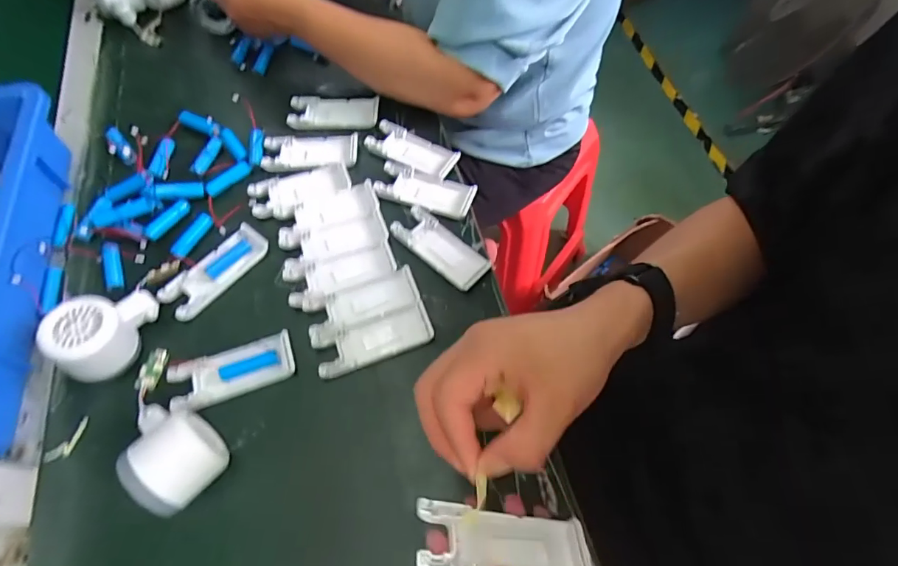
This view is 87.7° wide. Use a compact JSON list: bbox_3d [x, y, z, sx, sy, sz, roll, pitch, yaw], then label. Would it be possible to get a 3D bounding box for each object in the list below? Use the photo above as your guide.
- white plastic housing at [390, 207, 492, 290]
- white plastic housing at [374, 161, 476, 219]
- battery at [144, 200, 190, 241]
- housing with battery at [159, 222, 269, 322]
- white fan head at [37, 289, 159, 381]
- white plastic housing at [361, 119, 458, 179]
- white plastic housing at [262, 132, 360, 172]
[{"bbox_3d":[-0.009,-0.036,0.462,0.104,0.006,0.040,38,70,21],"label":"white plastic housing"},{"bbox_3d":[-0.025,-0.097,0.497,0.103,0.018,0.043,15,63,11],"label":"white plastic housing"},{"bbox_3d":[-0.288,-0.065,0.480,0.014,0.012,0.052,30,67,17],"label":"battery"},{"bbox_3d":[-0.227,-0.014,0.455,0.043,0.011,0.105,36,69,20],"label":"housing with battery"},{"bbox_3d":[-0.298,0.039,0.403,0.051,0.056,0.082,19,64,13],"label":"white fan head"},{"bbox_3d":[-0.041,-0.148,0.518,0.101,0.012,0.041,28,67,17],"label":"white plastic housing"},{"bbox_3d":[-0.155,-0.149,0.523,0.104,0.009,0.047,-5,61,0],"label":"white plastic housing"}]

